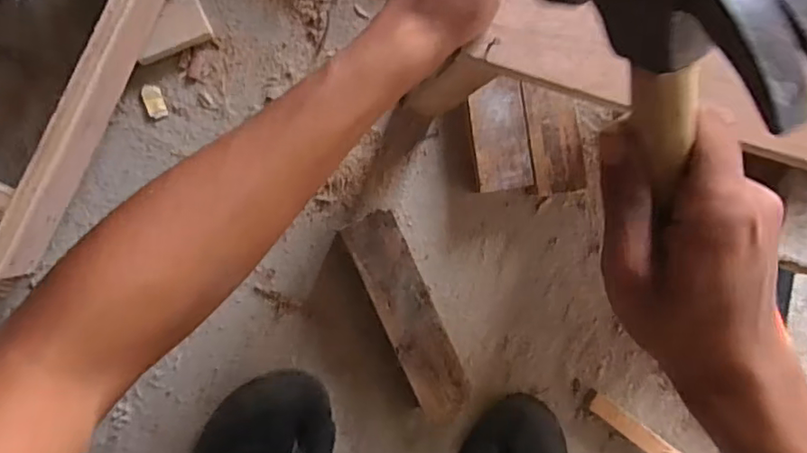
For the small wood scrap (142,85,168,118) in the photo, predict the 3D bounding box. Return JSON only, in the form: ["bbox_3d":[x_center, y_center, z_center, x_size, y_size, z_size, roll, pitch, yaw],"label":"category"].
[{"bbox_3d":[-0.229,-0.116,0.528,0.017,0.004,0.032,-20,93,-9],"label":"small wood scrap"}]

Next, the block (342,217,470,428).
[{"bbox_3d":[0.006,0.085,0.550,0.054,0.033,0.202,-24,94,-9],"label":"block"}]

